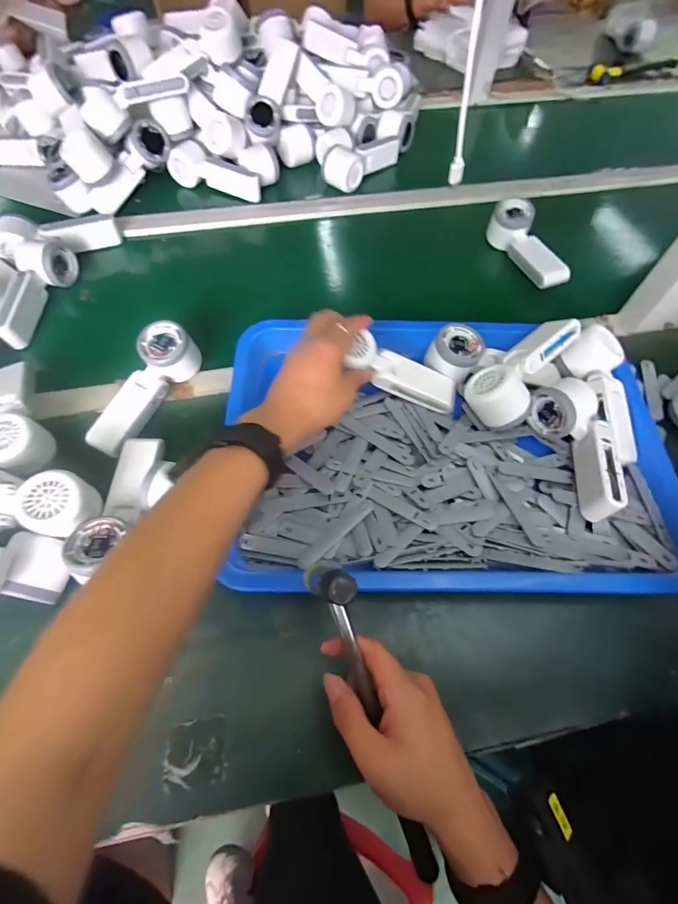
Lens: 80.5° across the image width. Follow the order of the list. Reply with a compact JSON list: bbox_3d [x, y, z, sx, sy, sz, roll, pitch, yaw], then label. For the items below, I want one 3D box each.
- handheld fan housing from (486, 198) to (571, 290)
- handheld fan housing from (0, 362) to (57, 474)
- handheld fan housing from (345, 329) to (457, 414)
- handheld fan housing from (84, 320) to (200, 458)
[{"bbox_3d":[0.288,-0.307,0.599,0.057,0.047,0.163,-17,63,-10],"label":"handheld fan housing"},{"bbox_3d":[-0.367,-0.039,0.449,0.061,0.054,0.158,-30,66,-16],"label":"handheld fan housing"},{"bbox_3d":[0.071,-0.087,0.462,0.139,0.034,0.040,24,60,-20],"label":"handheld fan housing"},{"bbox_3d":[-0.228,-0.072,0.467,0.057,0.049,0.166,27,78,13],"label":"handheld fan housing"}]

